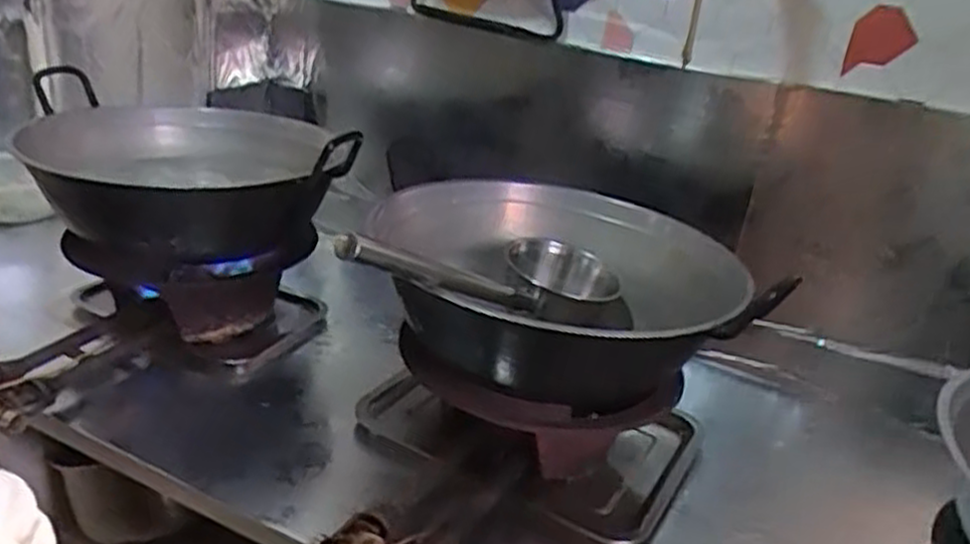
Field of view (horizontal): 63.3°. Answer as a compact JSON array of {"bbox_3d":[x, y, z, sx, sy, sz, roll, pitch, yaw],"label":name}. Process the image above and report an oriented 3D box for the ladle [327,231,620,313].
[{"bbox_3d":[0.022,-0.002,0.746,0.120,0.058,0.471,18,7,25],"label":"ladle"}]

